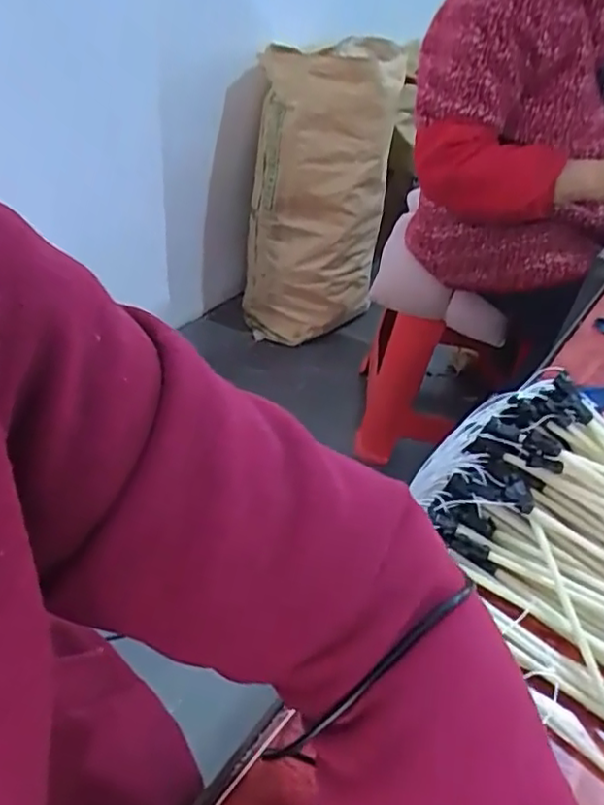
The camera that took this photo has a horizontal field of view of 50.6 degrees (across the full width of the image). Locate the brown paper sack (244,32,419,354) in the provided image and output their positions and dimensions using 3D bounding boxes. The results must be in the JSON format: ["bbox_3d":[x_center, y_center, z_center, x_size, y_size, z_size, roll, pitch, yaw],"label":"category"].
[{"bbox_3d":[0.044,-0.519,1.619,0.333,0.688,0.271,6,42,-2],"label":"brown paper sack"}]

